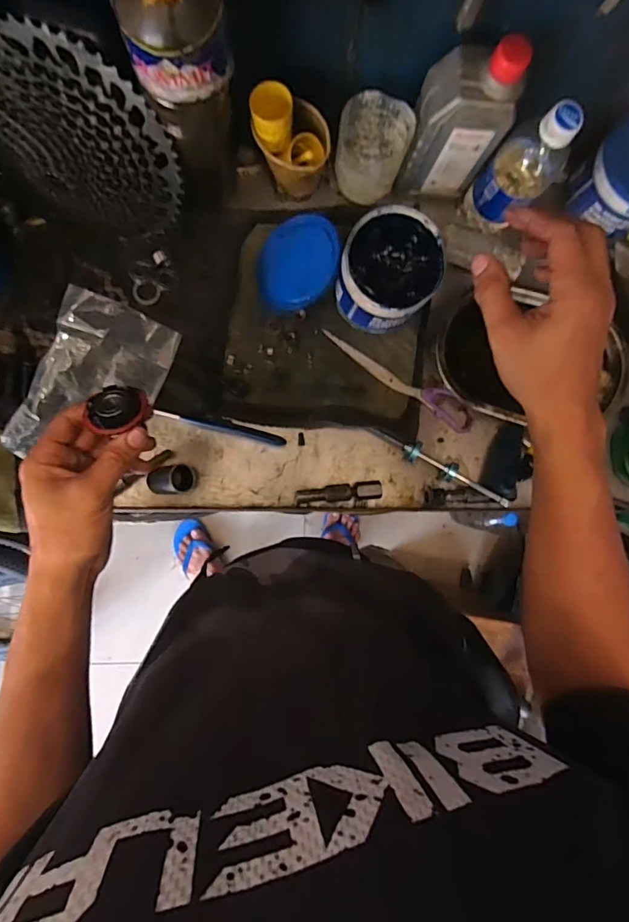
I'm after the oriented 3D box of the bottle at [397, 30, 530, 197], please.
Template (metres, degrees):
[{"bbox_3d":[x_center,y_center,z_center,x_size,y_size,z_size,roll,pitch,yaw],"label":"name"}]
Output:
[{"bbox_3d":[0.140,-0.331,0.478,0.081,0.159,0.051,6,87,-4],"label":"bottle"}]

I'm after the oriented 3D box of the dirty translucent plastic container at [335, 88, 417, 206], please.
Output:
[{"bbox_3d":[0.059,-0.322,0.520,0.070,0.089,0.071,4,87,-4],"label":"dirty translucent plastic container"}]

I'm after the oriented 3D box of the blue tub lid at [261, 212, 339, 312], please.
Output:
[{"bbox_3d":[-0.017,-0.218,0.533,0.097,0.005,0.100,-2,87,29],"label":"blue tub lid"}]

